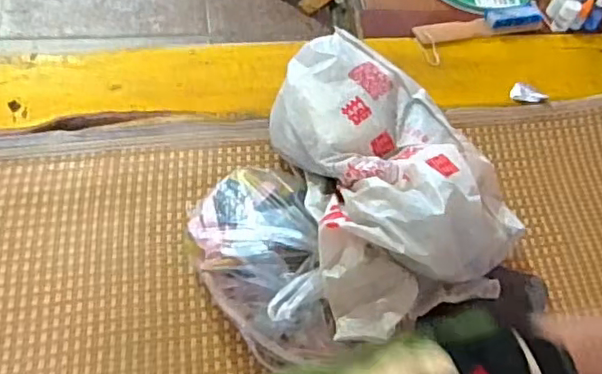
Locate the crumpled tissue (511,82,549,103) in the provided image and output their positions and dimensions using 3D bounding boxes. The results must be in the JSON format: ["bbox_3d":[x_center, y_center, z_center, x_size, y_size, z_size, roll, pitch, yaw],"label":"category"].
[{"bbox_3d":[0.325,-0.130,0.872,0.050,0.010,0.032,37,62,14],"label":"crumpled tissue"}]

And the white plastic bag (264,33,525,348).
[{"bbox_3d":[0.104,-0.020,0.714,0.243,0.126,0.347,-13,62,-15],"label":"white plastic bag"}]

